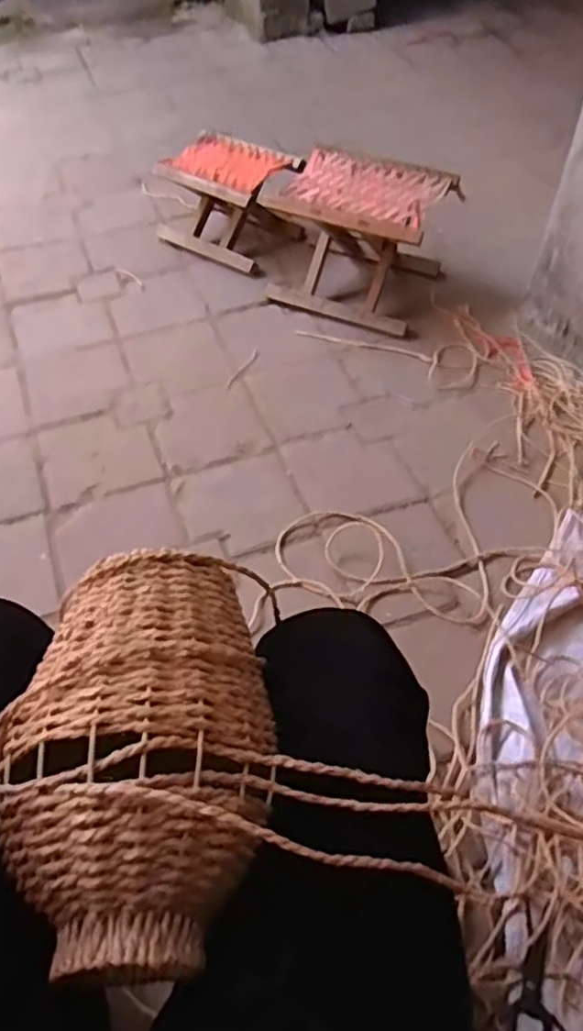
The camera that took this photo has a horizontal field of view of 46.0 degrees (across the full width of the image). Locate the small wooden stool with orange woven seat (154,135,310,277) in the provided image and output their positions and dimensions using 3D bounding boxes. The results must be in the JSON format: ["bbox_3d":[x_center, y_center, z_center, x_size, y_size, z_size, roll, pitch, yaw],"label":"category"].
[{"bbox_3d":[-0.148,-0.729,1.607,0.298,0.191,0.232,24,56,16],"label":"small wooden stool with orange woven seat"}]

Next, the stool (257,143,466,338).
[{"bbox_3d":[0.144,-0.586,1.463,0.318,0.242,0.302,22,55,15],"label":"stool"}]

